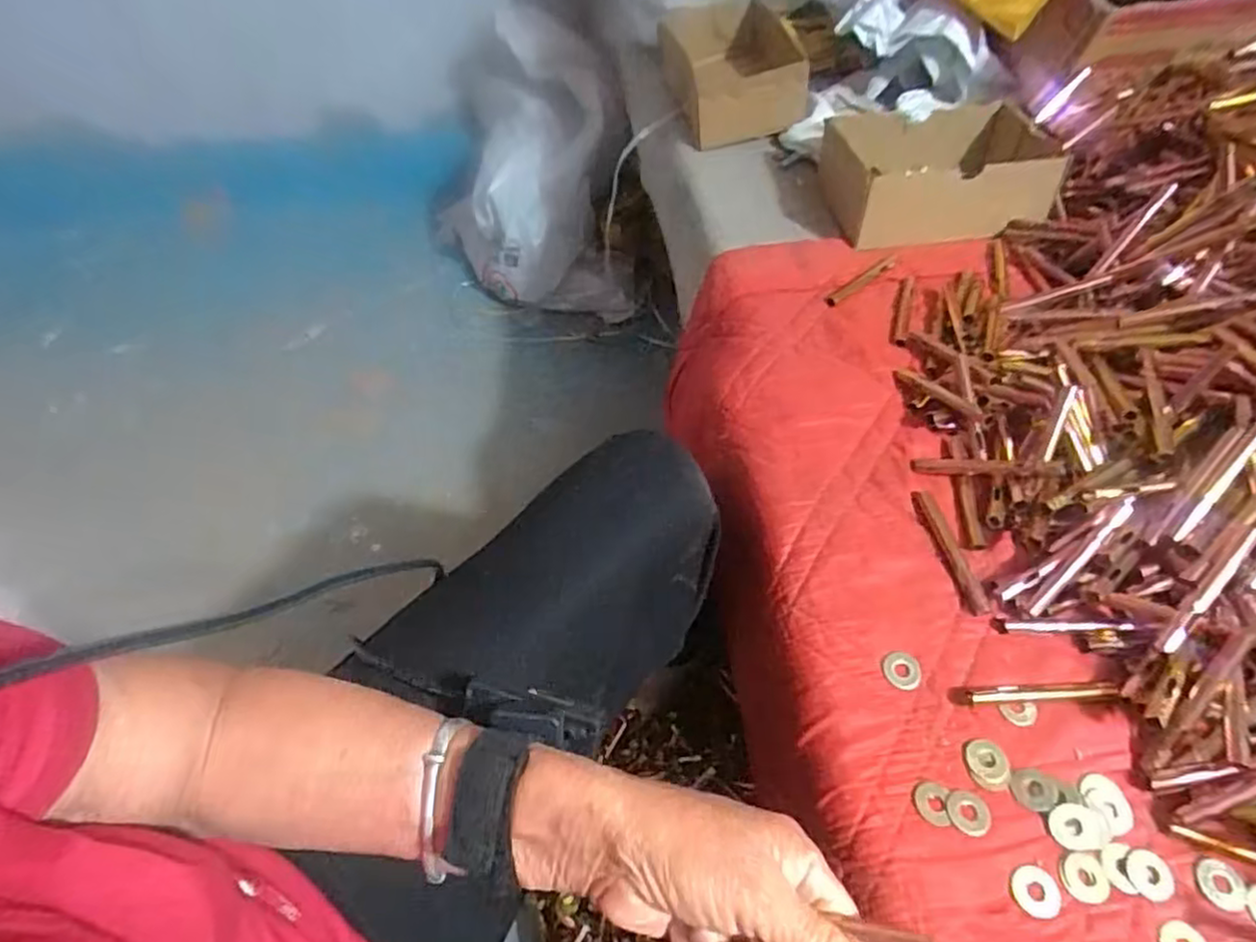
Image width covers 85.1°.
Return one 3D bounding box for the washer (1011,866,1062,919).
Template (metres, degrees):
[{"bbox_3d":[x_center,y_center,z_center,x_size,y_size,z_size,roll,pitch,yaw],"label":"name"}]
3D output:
[{"bbox_3d":[0.200,0.205,0.334,0.023,0.004,0.022,-1,54,2],"label":"washer"}]

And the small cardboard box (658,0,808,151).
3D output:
[{"bbox_3d":[0.116,-0.458,0.785,0.127,0.081,0.181,-8,55,-5],"label":"small cardboard box"}]

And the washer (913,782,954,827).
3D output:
[{"bbox_3d":[0.160,0.174,0.359,0.019,0.004,0.022,10,55,10],"label":"washer"}]

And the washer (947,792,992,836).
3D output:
[{"bbox_3d":[0.178,0.178,0.356,0.022,0.004,0.022,-1,54,2],"label":"washer"}]

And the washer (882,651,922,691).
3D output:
[{"bbox_3d":[0.162,0.117,0.402,0.022,0.004,0.021,-1,54,2],"label":"washer"}]

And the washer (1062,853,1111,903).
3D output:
[{"bbox_3d":[0.228,0.202,0.339,0.021,0.004,0.021,-4,53,0],"label":"washer"}]

